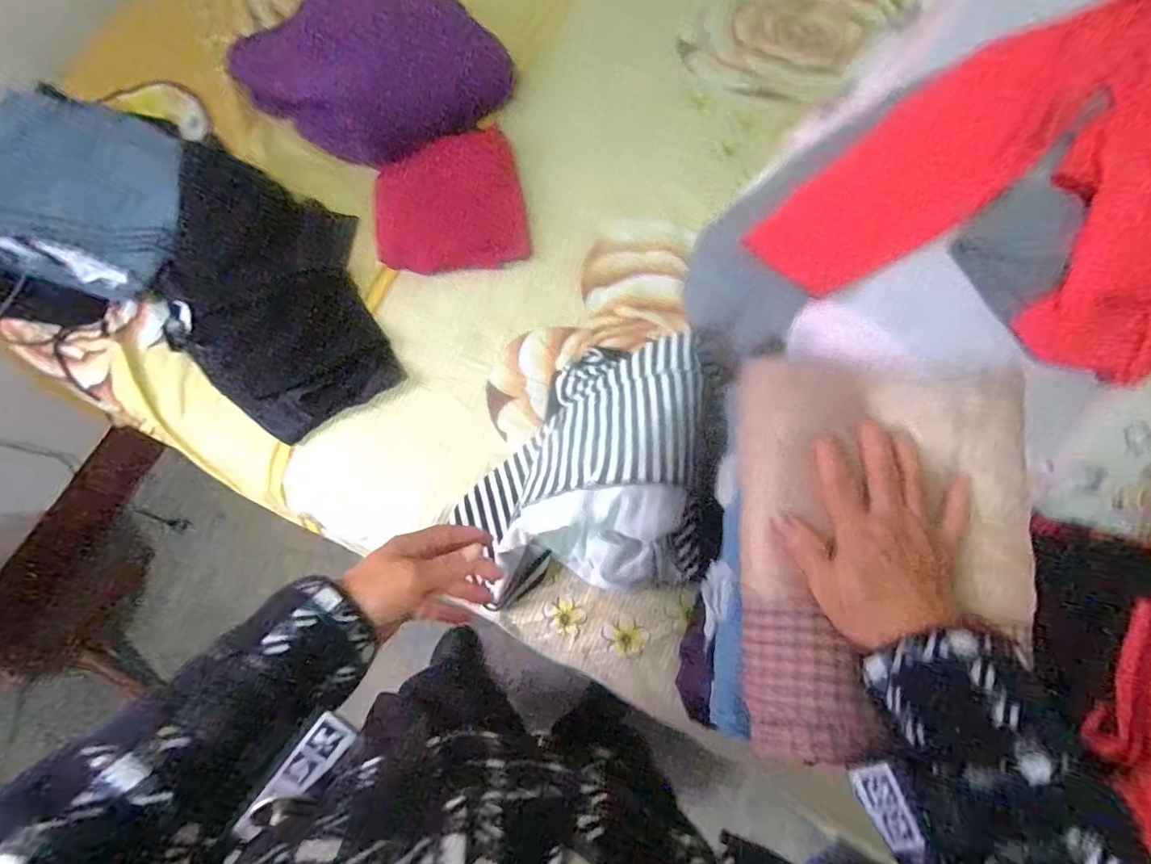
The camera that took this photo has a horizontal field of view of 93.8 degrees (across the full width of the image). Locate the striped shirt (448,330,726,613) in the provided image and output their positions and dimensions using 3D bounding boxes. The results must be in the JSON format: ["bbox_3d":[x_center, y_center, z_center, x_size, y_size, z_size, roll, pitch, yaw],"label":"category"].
[{"bbox_3d":[0.015,0.033,0.563,0.293,0.088,0.250,-7,72,0],"label":"striped shirt"}]

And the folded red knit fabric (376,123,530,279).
[{"bbox_3d":[-0.164,-0.285,0.687,0.189,0.064,0.151,-12,72,-2],"label":"folded red knit fabric"}]

